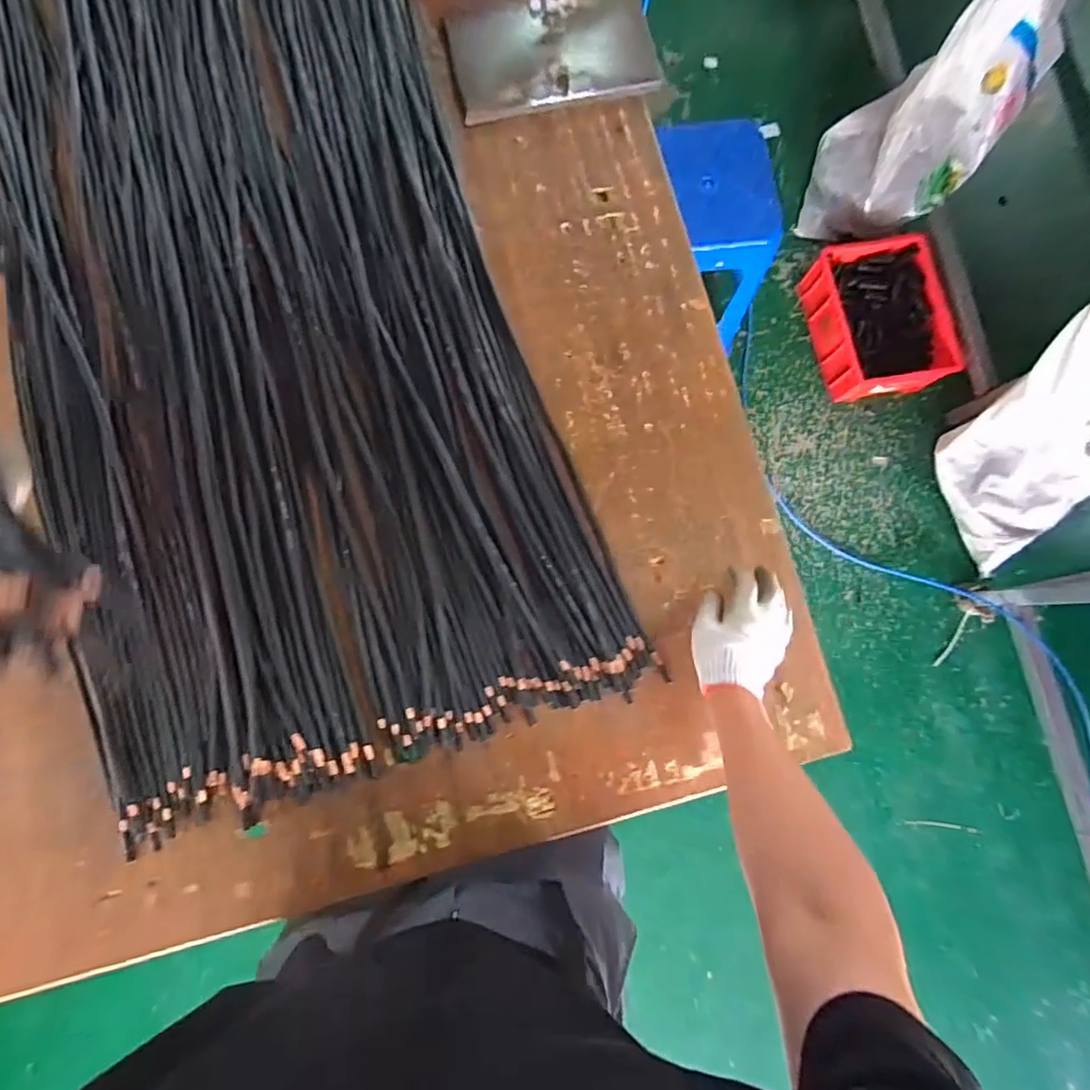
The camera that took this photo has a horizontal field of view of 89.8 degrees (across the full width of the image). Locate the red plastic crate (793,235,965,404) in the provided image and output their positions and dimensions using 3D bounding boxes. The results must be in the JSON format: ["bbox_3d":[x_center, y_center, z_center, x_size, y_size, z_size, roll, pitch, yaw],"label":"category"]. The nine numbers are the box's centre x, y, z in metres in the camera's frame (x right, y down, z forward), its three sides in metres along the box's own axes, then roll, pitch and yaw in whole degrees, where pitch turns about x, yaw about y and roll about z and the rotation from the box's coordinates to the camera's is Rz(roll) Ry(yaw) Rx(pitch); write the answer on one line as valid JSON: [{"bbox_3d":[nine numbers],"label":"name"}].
[{"bbox_3d":[0.931,-0.636,1.539,0.285,0.165,0.434,-14,83,-5],"label":"red plastic crate"}]

